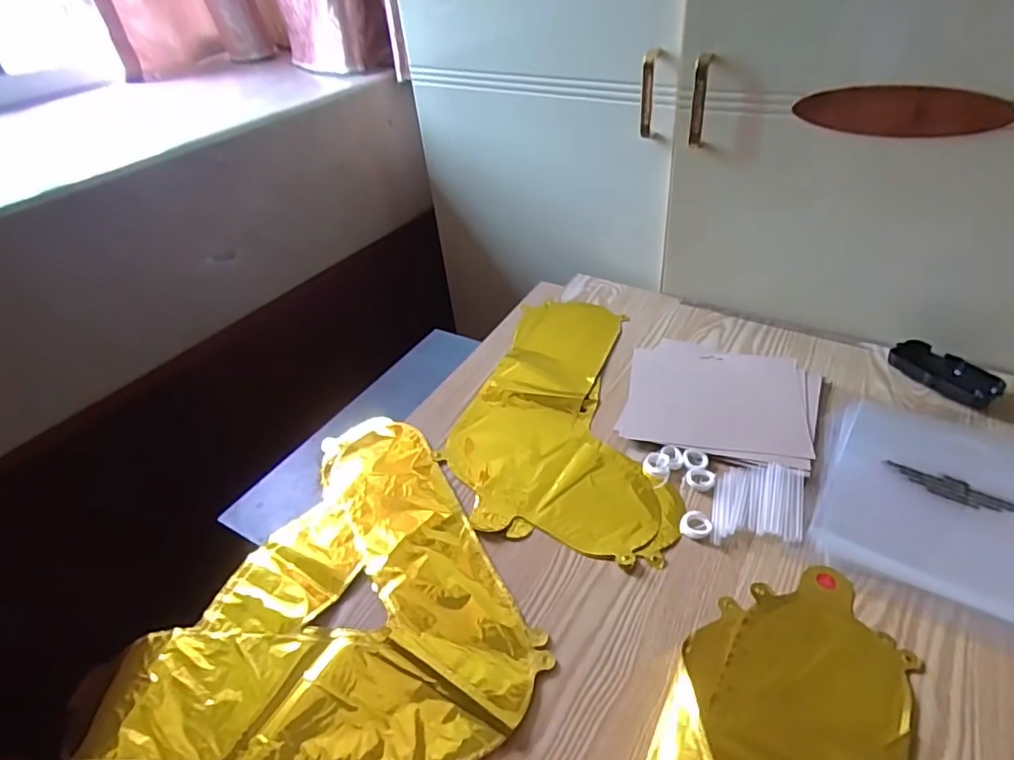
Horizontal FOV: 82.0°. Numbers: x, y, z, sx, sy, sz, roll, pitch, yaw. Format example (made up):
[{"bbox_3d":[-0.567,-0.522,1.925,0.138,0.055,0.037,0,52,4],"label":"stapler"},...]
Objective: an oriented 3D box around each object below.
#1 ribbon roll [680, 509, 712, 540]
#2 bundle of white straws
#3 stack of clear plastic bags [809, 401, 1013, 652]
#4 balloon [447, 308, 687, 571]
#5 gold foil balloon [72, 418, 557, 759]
[{"bbox_3d":[0.178,0.136,0.549,0.028,0.008,0.027,-4,40,3],"label":"ribbon roll"},{"bbox_3d":[0.239,0.117,0.555,0.079,0.007,0.095,8,42,17],"label":"bundle of white straws"},{"bbox_3d":[0.422,0.115,0.552,0.221,0.008,0.244,19,47,27],"label":"stack of clear plastic bags"},{"bbox_3d":[0.069,0.026,0.697,0.231,0.010,0.407,2,41,10],"label":"balloon"},{"bbox_3d":[-0.141,0.162,0.547,0.333,0.012,0.356,-1,41,6],"label":"gold foil balloon"}]

